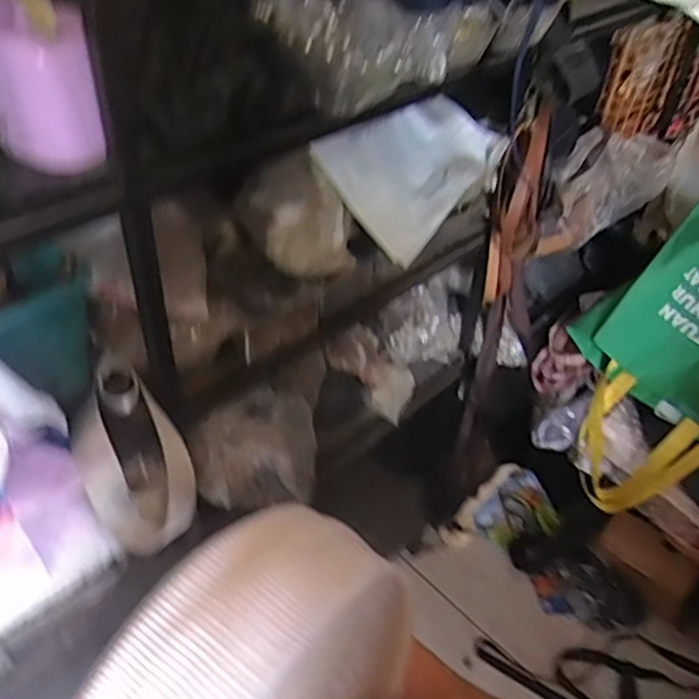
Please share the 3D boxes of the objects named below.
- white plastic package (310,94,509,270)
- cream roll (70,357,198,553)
[{"bbox_3d":[0.087,-0.228,0.803,0.145,0.048,0.282,44,49,-5],"label":"white plastic package"},{"bbox_3d":[-0.217,0.104,0.661,0.097,0.182,0.029,-30,7,-17],"label":"cream roll"}]

